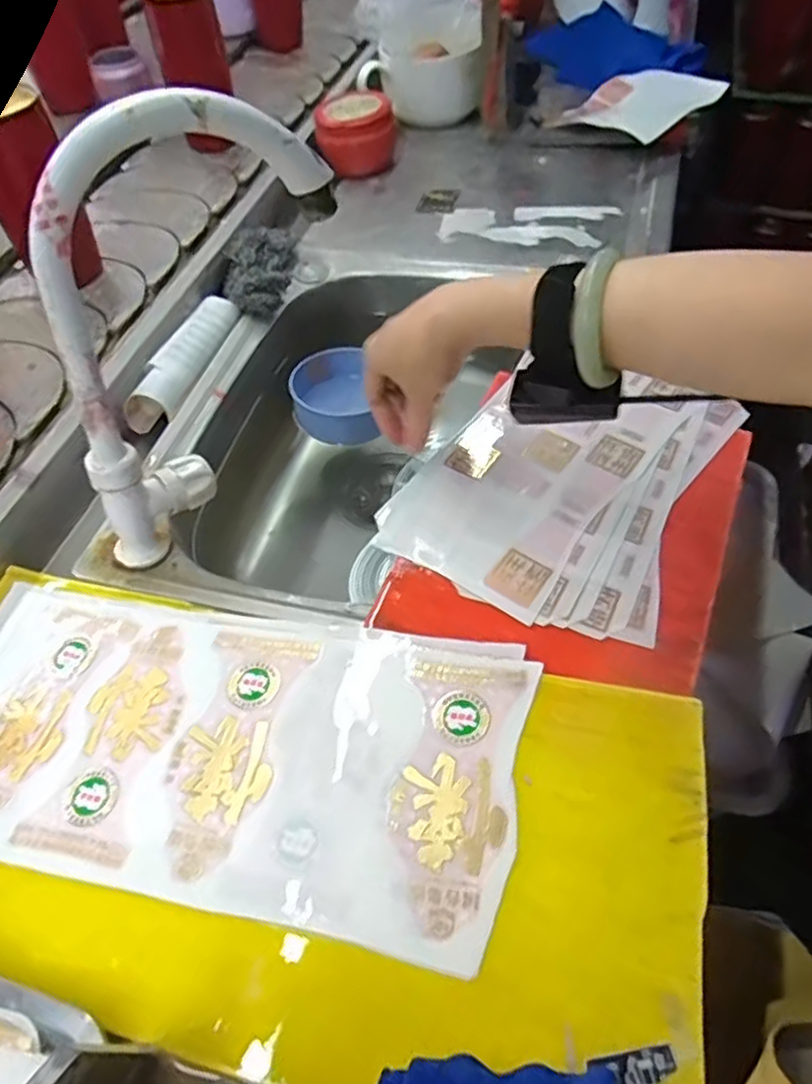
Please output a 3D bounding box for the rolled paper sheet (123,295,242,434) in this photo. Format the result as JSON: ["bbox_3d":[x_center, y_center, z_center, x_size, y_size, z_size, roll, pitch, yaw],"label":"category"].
[{"bbox_3d":[-0.214,-0.181,0.670,0.044,0.038,0.168,11,55,12],"label":"rolled paper sheet"}]

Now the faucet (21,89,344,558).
[{"bbox_3d":[-0.142,-0.129,0.445,0.216,0.267,0.047,-33,59,-19],"label":"faucet"}]

